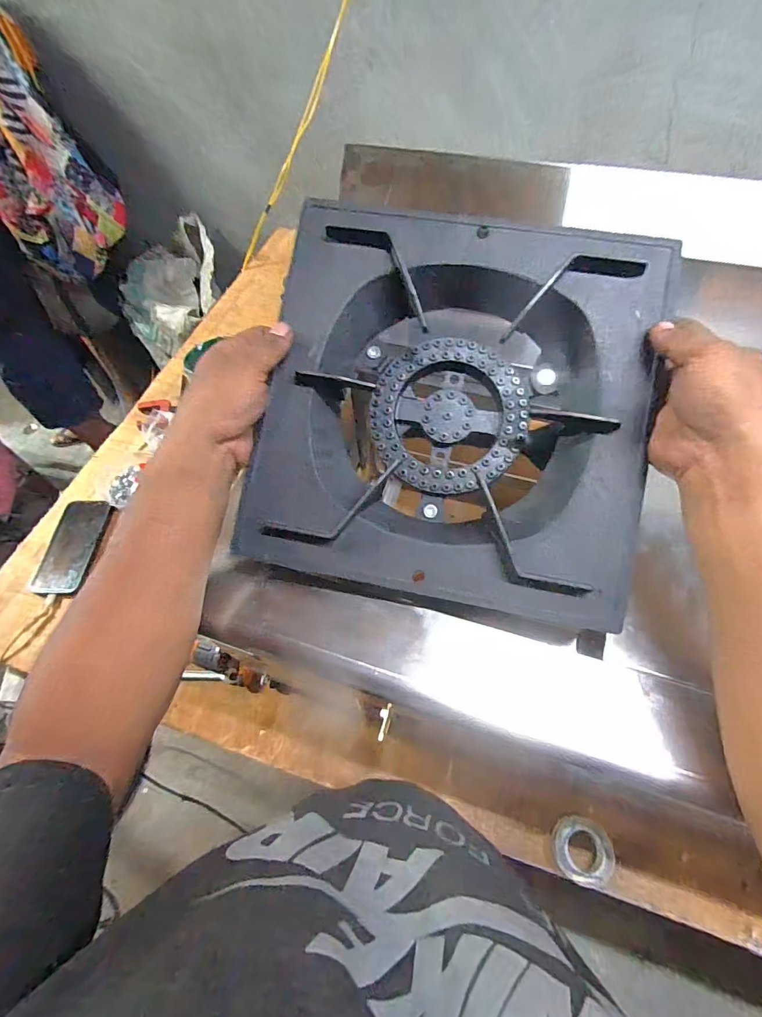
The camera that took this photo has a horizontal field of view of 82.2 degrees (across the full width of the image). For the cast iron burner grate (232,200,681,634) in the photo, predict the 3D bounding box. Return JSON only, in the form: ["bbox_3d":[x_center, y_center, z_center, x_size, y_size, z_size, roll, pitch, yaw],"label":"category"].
[{"bbox_3d":[0.056,-0.079,0.352,0.291,0.051,0.298,10,87,5],"label":"cast iron burner grate"}]

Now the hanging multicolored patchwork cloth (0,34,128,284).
[{"bbox_3d":[-0.819,-0.818,0.986,0.278,0.538,0.098,-34,38,-17],"label":"hanging multicolored patchwork cloth"}]

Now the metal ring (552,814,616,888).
[{"bbox_3d":[0.230,0.384,0.491,0.064,0.020,0.061,-1,59,1],"label":"metal ring"}]

